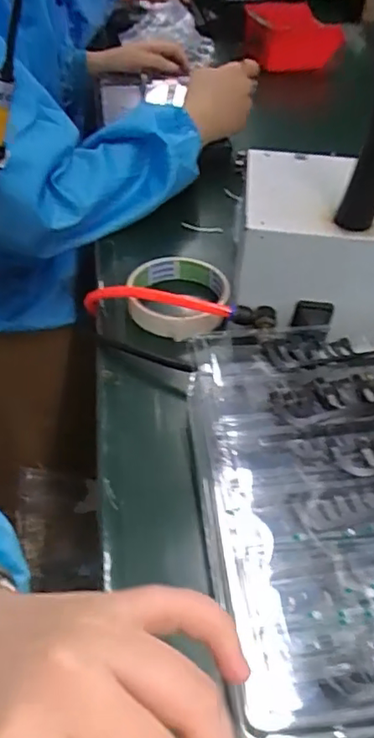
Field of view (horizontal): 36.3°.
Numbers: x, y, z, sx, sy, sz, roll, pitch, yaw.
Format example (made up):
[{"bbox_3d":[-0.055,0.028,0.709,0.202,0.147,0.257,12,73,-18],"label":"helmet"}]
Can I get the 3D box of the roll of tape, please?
[{"bbox_3d":[-0.006,-0.061,0.483,0.083,0.028,0.092,0,48,-7],"label":"roll of tape"}]

